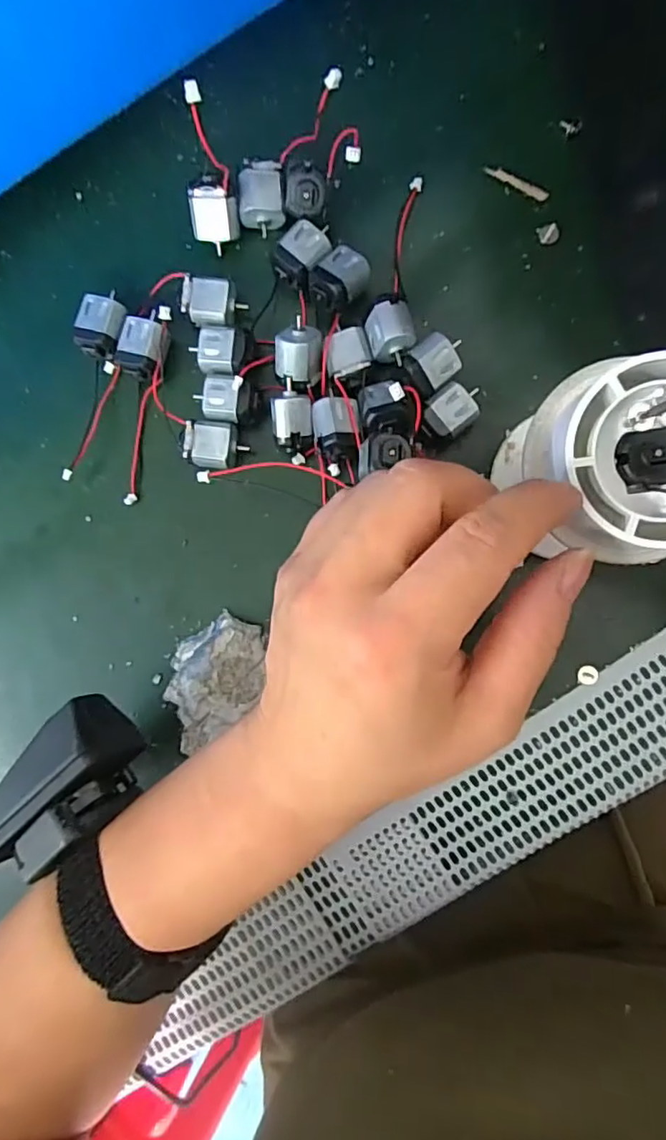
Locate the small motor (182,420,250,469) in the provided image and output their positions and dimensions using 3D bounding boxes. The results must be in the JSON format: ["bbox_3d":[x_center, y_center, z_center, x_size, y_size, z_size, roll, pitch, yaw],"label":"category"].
[{"bbox_3d":[-0.051,-0.054,0.250,0.026,0.016,0.019,6,93,5],"label":"small motor"}]

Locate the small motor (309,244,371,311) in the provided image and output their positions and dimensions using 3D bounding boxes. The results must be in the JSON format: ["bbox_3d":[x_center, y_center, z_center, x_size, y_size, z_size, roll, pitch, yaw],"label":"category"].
[{"bbox_3d":[0.003,-0.120,0.237,0.024,0.015,0.019,-45,96,-10],"label":"small motor"}]

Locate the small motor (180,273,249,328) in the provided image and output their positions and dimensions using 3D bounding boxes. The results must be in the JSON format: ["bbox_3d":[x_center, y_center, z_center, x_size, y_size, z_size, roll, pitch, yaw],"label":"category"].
[{"bbox_3d":[-0.051,-0.113,0.246,0.024,0.015,0.019,9,93,5],"label":"small motor"}]

